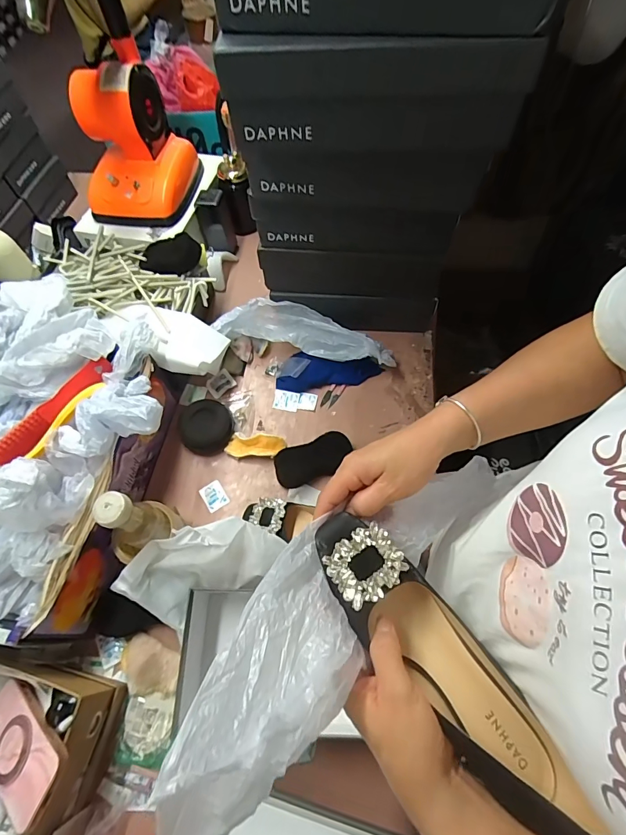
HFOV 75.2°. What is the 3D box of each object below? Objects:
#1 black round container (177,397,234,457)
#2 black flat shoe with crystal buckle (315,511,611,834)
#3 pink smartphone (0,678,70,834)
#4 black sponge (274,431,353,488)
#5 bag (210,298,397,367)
[{"bbox_3d":[-0.180,0.014,0.696,0.081,0.051,0.088,-1,62,2],"label":"black round container"},{"bbox_3d":[0.101,0.195,0.327,0.070,0.049,0.273,-37,77,-16],"label":"black flat shoe with crystal buckle"},{"bbox_3d":[-0.318,0.352,0.439,0.146,0.019,0.076,14,62,35],"label":"pink smartphone"},{"bbox_3d":[0.001,0.069,0.672,0.128,0.028,0.057,-18,63,-7],"label":"black sponge"},{"bbox_3d":[-0.013,-0.154,0.726,0.324,0.071,0.060,11,63,8],"label":"bag"}]

